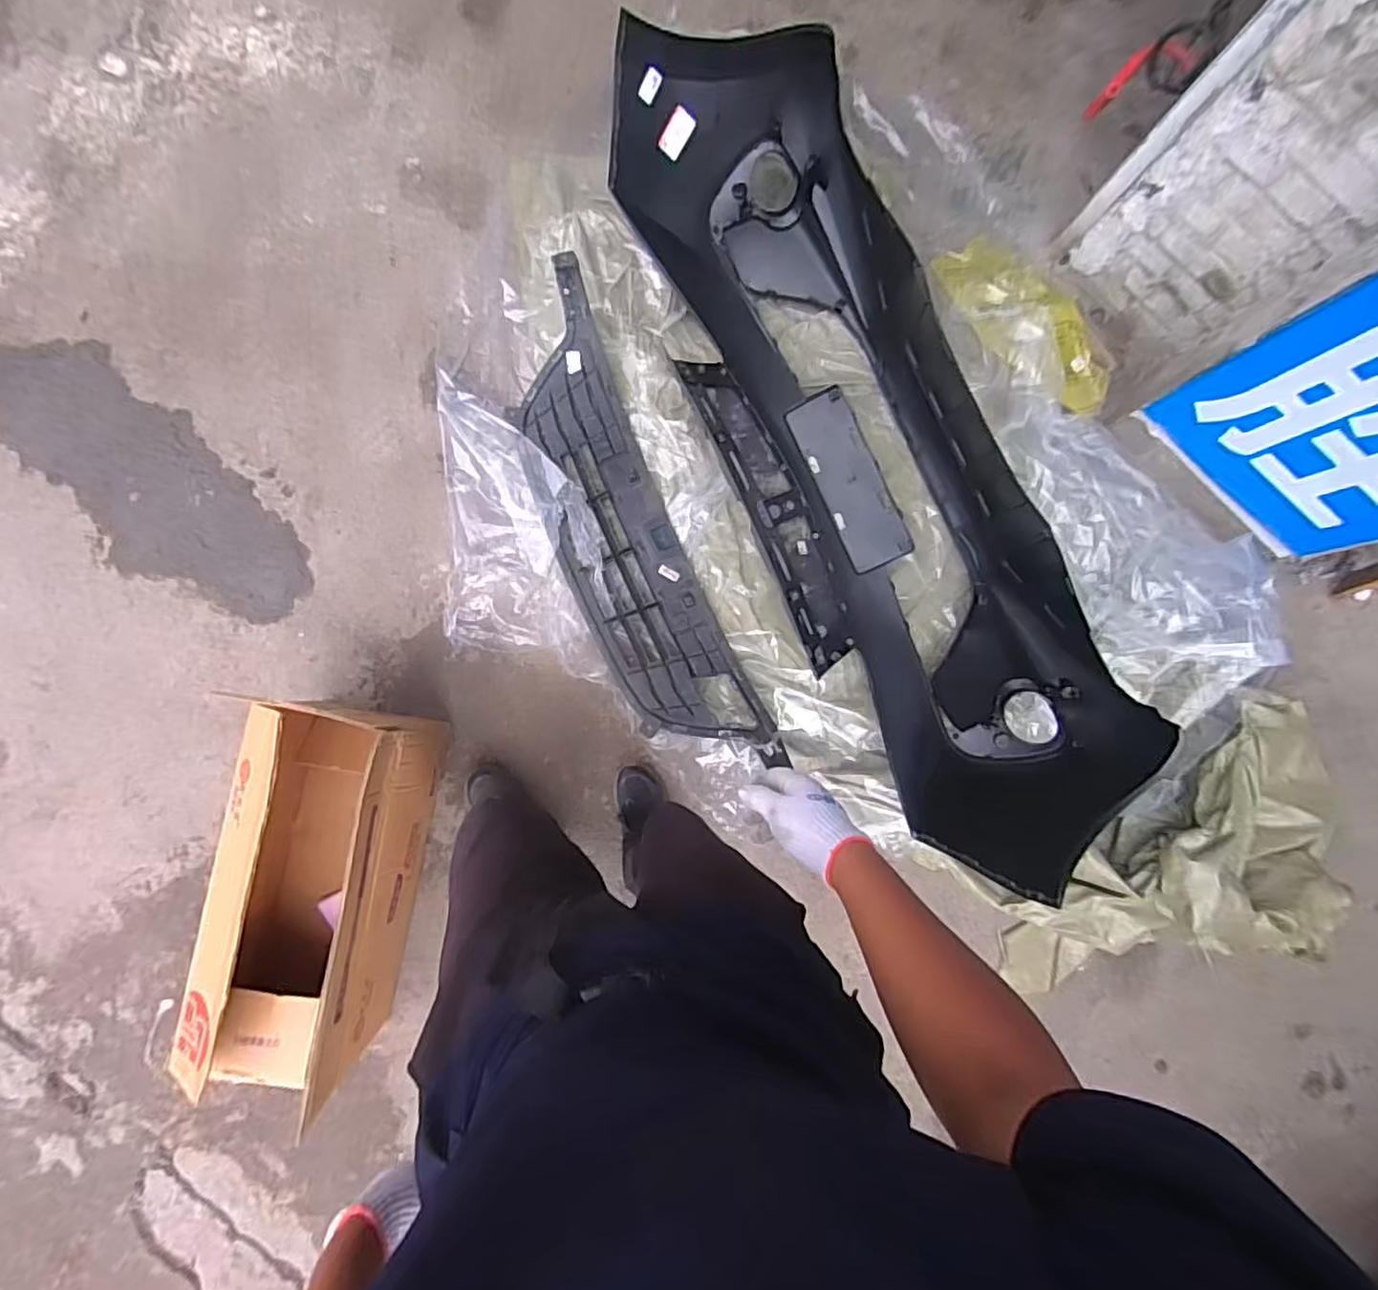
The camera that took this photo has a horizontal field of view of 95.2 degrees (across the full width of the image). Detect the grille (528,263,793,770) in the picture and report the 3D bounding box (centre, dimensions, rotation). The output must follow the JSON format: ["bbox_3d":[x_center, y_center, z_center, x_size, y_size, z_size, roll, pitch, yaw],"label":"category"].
[{"bbox_3d":[-0.141,-0.241,1.400,0.282,0.178,1.088,-21,91,-5],"label":"grille"}]

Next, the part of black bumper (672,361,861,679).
[{"bbox_3d":[0.213,-0.315,1.456,0.184,0.136,0.754,-24,85,-5],"label":"part of black bumper"}]

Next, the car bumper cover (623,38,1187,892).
[{"bbox_3d":[0.395,-0.411,1.326,0.505,0.390,1.638,-25,85,-5],"label":"car bumper cover"}]

